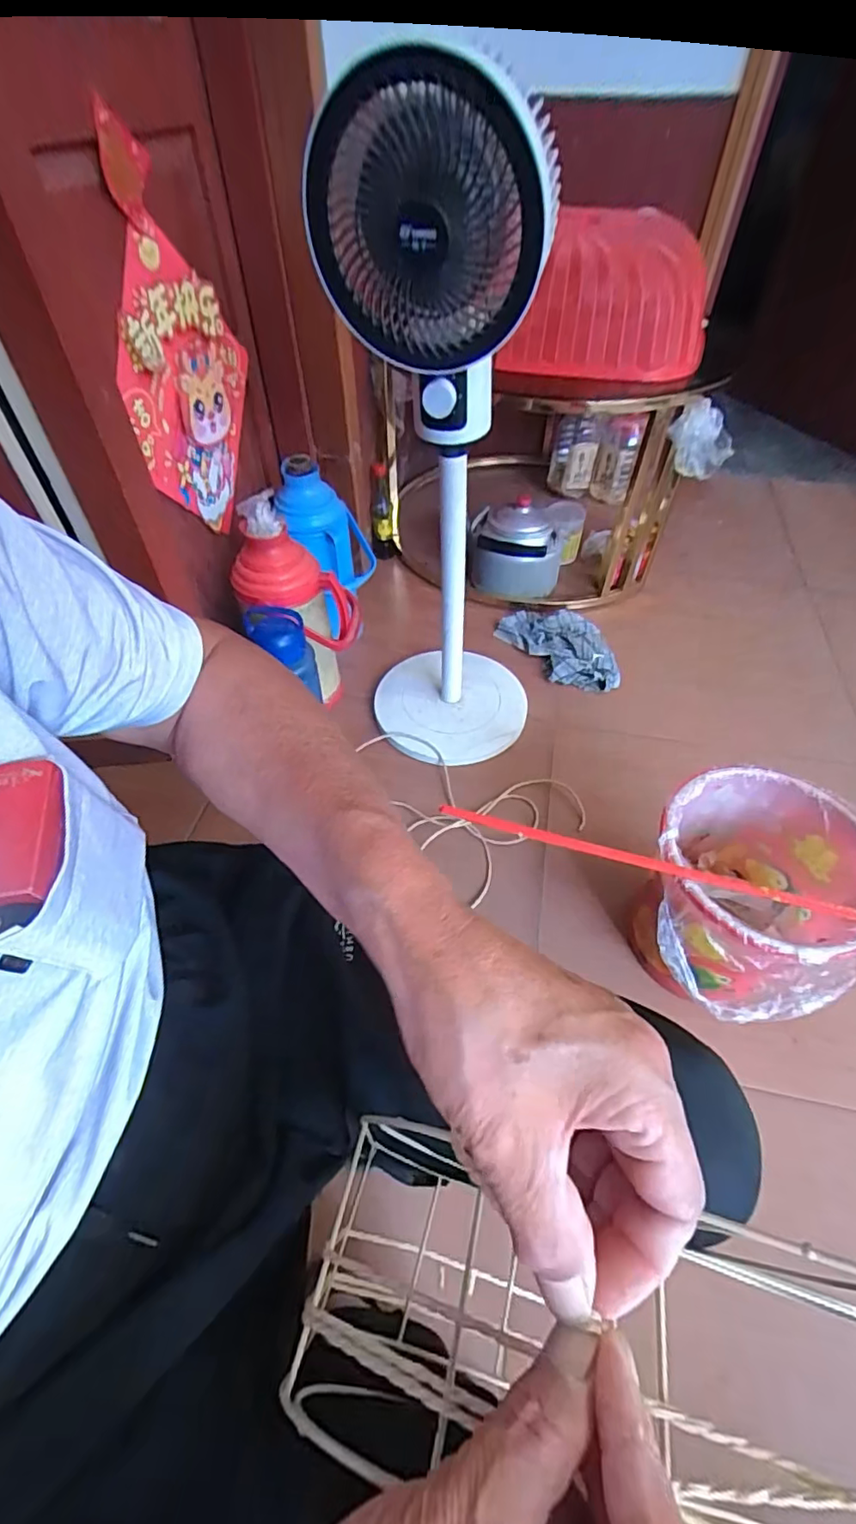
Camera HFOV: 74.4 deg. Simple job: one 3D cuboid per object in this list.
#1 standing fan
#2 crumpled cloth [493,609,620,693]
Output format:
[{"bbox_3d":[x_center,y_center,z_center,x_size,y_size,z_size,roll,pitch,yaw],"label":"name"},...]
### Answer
[{"bbox_3d":[0.033,-0.334,0.808,0.272,0.804,0.295,12,52,10],"label":"standing fan"},{"bbox_3d":[0.279,-0.253,1.232,0.261,0.060,0.217,6,51,5],"label":"crumpled cloth"}]

